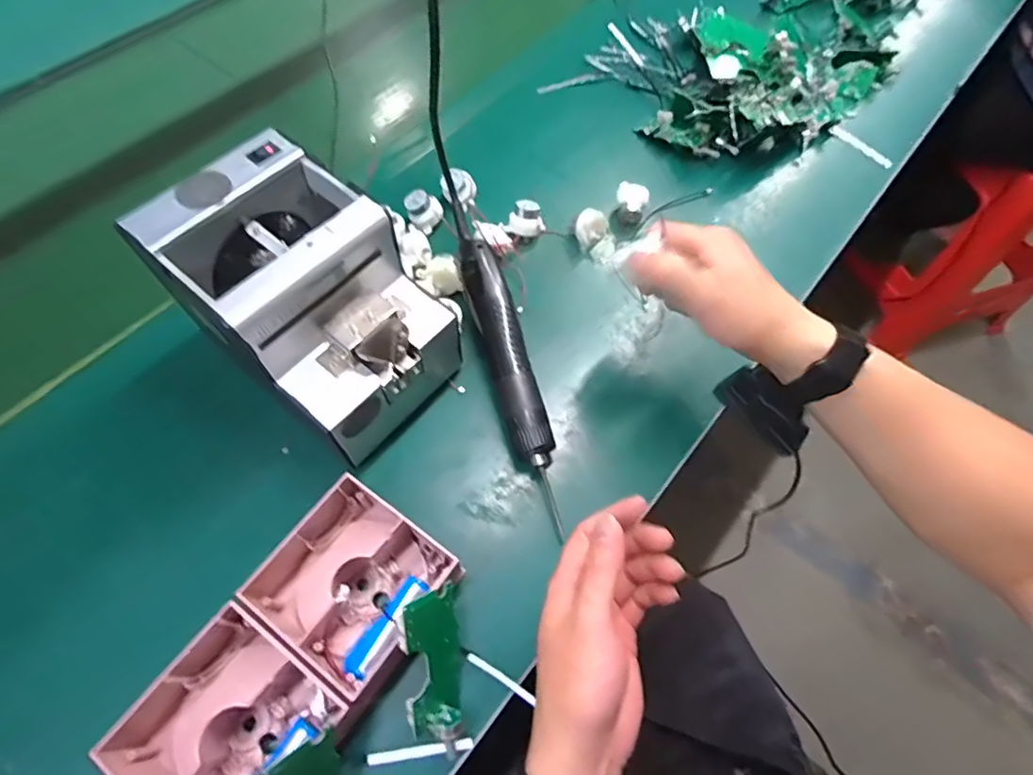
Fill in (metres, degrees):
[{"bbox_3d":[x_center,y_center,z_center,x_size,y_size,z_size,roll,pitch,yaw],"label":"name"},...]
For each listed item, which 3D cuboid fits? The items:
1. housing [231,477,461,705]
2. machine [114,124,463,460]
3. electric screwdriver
[{"bbox_3d":[-0.108,0.125,0.368,0.117,0.038,0.110,35,67,16],"label":"housing"},{"bbox_3d":[-0.151,-0.064,0.395,0.170,0.123,0.131,39,68,17],"label":"machine"},{"bbox_3d":[-0.004,-0.015,0.449,0.034,0.045,0.258,-14,64,-8],"label":"electric screwdriver"}]

